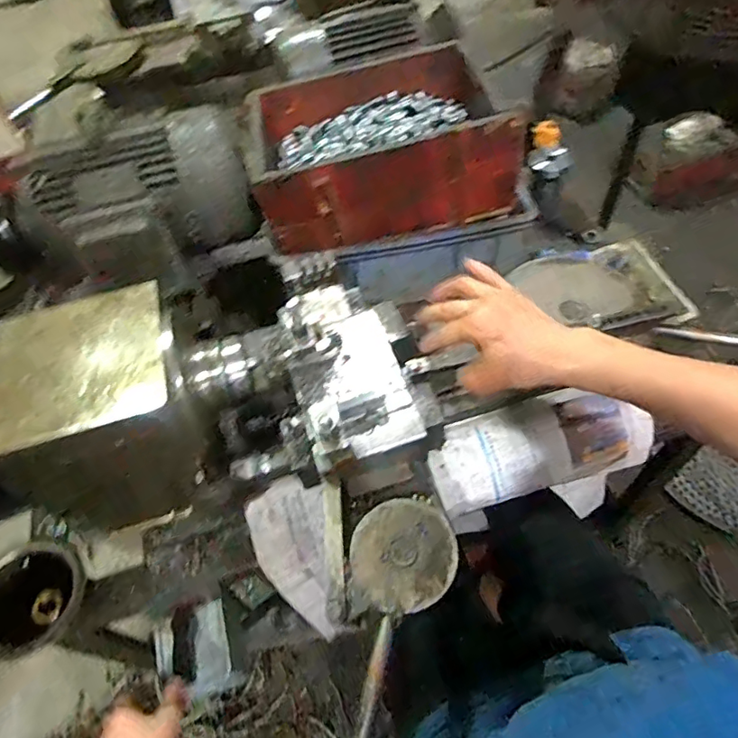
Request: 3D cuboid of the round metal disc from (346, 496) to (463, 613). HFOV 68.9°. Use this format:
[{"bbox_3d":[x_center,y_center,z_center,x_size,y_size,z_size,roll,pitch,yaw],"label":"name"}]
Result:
[{"bbox_3d":[0.033,0.171,0.502,0.098,0.011,0.095,-2,55,3],"label":"round metal disc"}]

